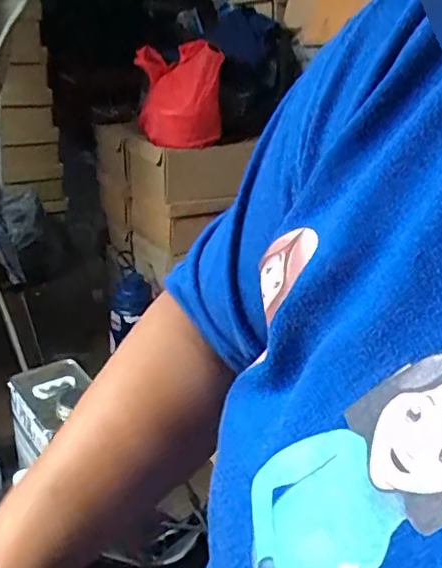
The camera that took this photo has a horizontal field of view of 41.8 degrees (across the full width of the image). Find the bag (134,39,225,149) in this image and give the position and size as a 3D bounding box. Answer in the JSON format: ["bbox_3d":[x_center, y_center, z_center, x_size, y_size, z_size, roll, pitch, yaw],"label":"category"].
[{"bbox_3d":[-0.079,-0.359,1.103,0.159,0.173,0.114,2,26,-5],"label":"bag"}]

